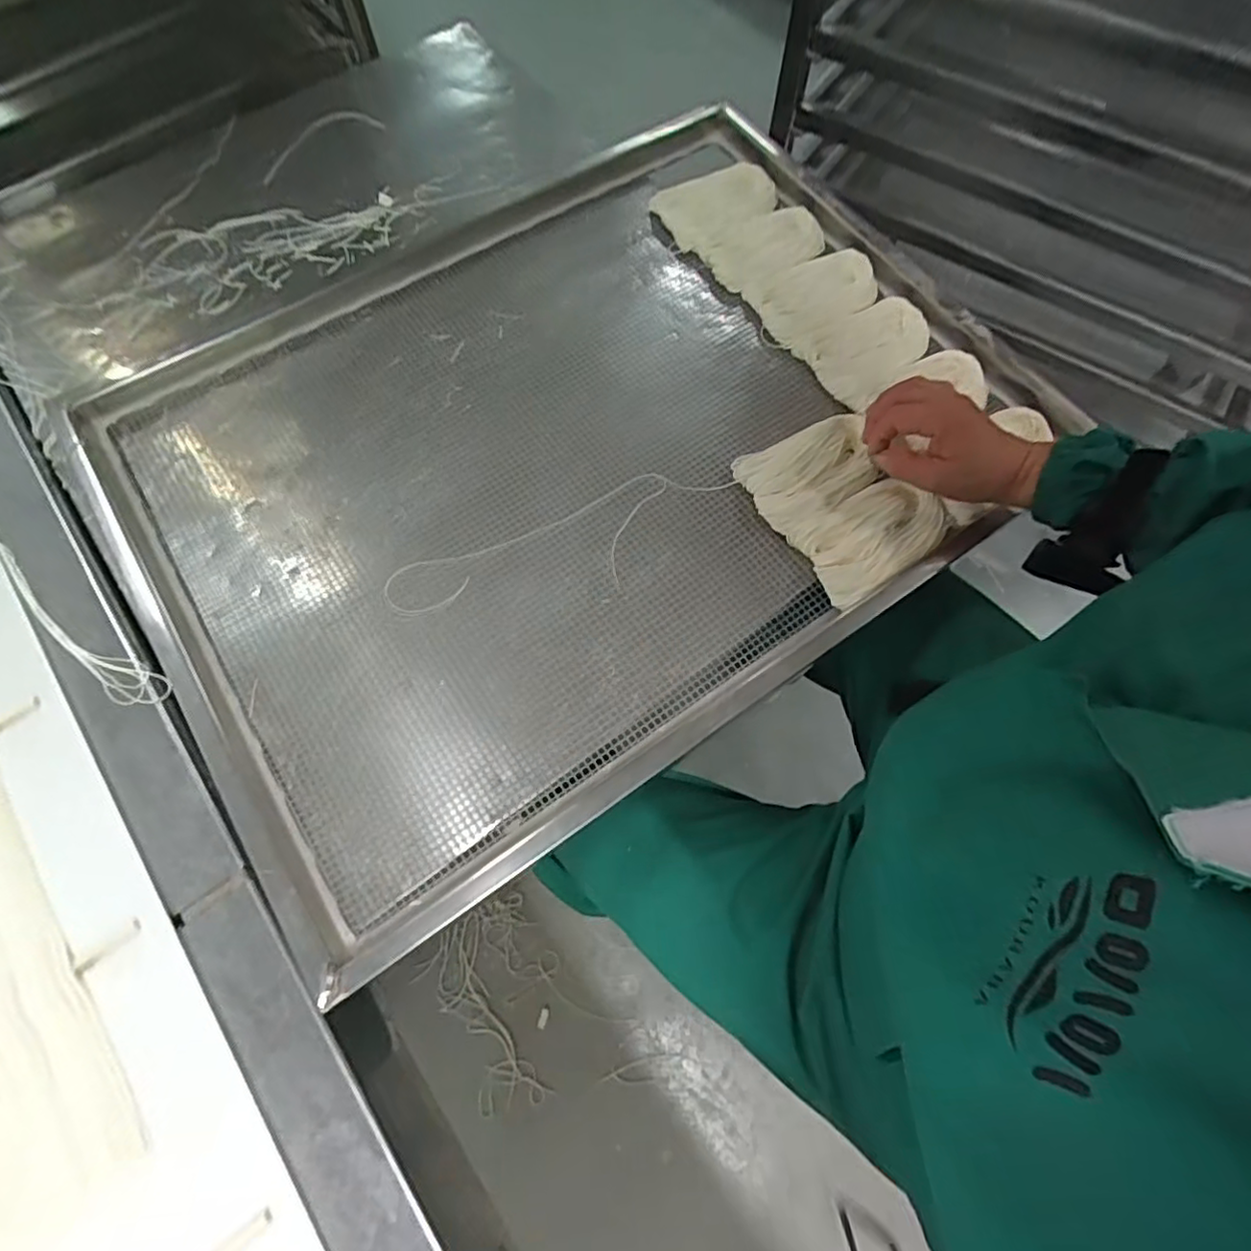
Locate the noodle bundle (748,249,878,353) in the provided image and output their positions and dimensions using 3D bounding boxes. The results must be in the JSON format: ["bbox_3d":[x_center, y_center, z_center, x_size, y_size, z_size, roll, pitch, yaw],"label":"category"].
[{"bbox_3d":[0.211,-0.361,0.693,0.148,0.018,0.092,-34,72,-10],"label":"noodle bundle"}]

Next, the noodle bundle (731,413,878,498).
[{"bbox_3d":[0.173,-0.152,0.599,0.133,0.021,0.078,-25,71,-7],"label":"noodle bundle"}]

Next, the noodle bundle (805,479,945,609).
[{"bbox_3d":[0.220,-0.078,0.572,0.131,0.021,0.080,-34,72,-10],"label":"noodle bundle"}]

